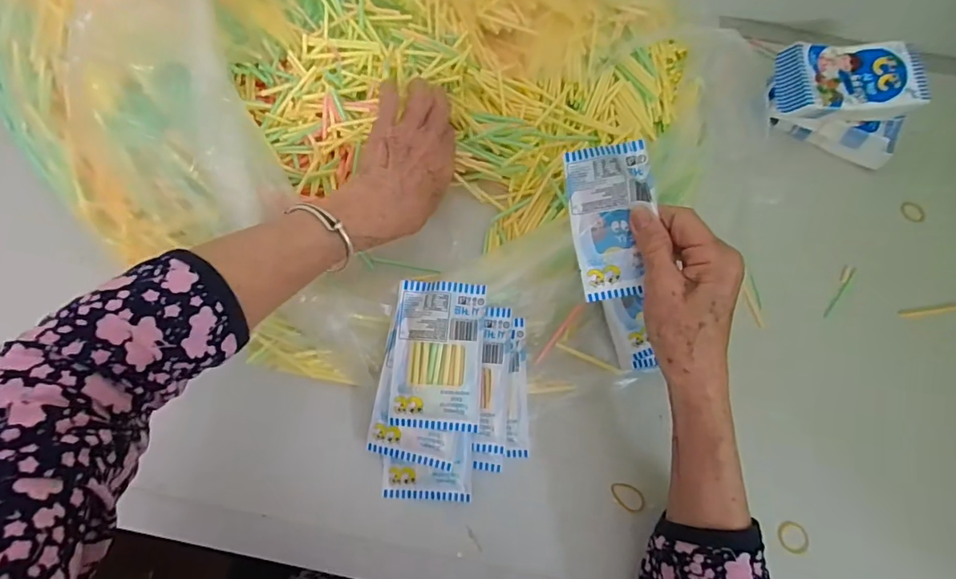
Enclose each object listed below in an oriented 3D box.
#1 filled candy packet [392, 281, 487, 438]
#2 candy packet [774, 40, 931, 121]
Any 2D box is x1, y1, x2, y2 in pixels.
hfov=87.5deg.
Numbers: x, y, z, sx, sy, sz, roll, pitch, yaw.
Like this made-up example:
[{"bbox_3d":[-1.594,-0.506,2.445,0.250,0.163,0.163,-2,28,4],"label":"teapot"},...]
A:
[{"bbox_3d":[-0.029,0.046,0.359,0.063,0.008,0.104,3,80,3],"label":"filled candy packet"},{"bbox_3d":[0.339,-0.191,0.466,0.116,0.045,0.072,1,67,-3],"label":"candy packet"}]

